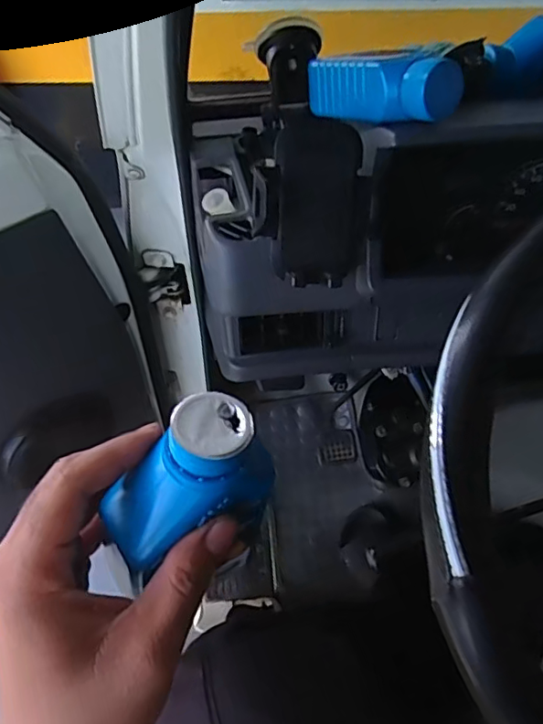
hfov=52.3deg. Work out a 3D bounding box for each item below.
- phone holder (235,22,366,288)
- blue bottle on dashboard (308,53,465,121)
[{"bbox_3d":[0.019,-0.178,0.455,0.082,0.086,0.247,-5,51,-5],"label":"phone holder"},{"bbox_3d":[0.075,-0.213,0.426,0.034,0.043,0.144,-31,37,-23],"label":"blue bottle on dashboard"}]

